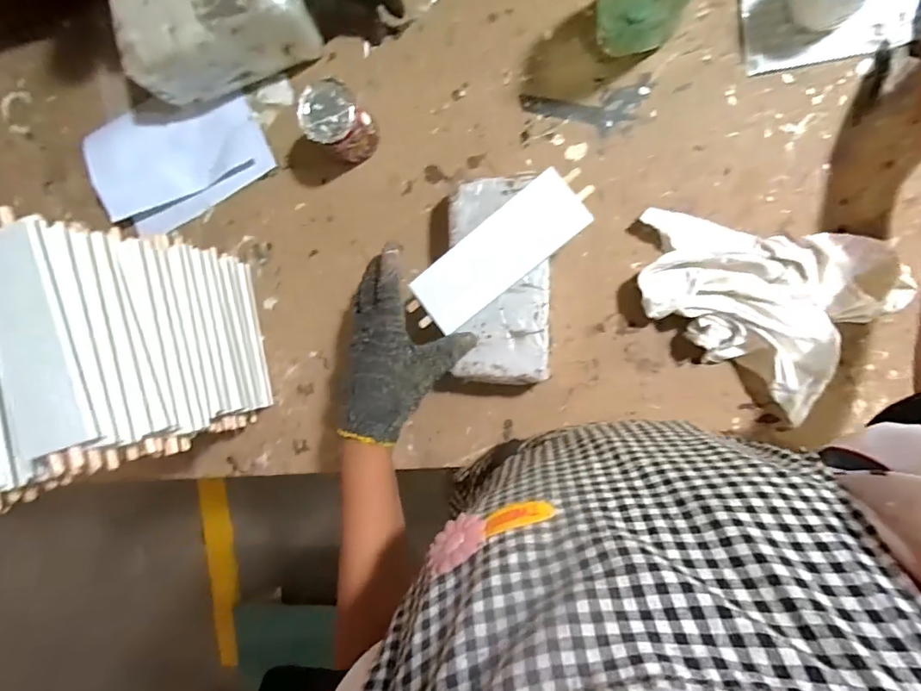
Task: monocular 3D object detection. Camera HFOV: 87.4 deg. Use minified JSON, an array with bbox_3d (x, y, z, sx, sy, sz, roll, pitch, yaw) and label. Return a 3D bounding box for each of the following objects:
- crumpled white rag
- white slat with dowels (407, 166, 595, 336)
[{"bbox_3d":[0.284,-0.059,0.462,0.223,0.052,0.160,36,97,7],"label":"crumpled white rag"},{"bbox_3d":[0.037,-0.089,0.467,0.194,0.016,0.065,-38,85,10],"label":"white slat with dowels"}]

